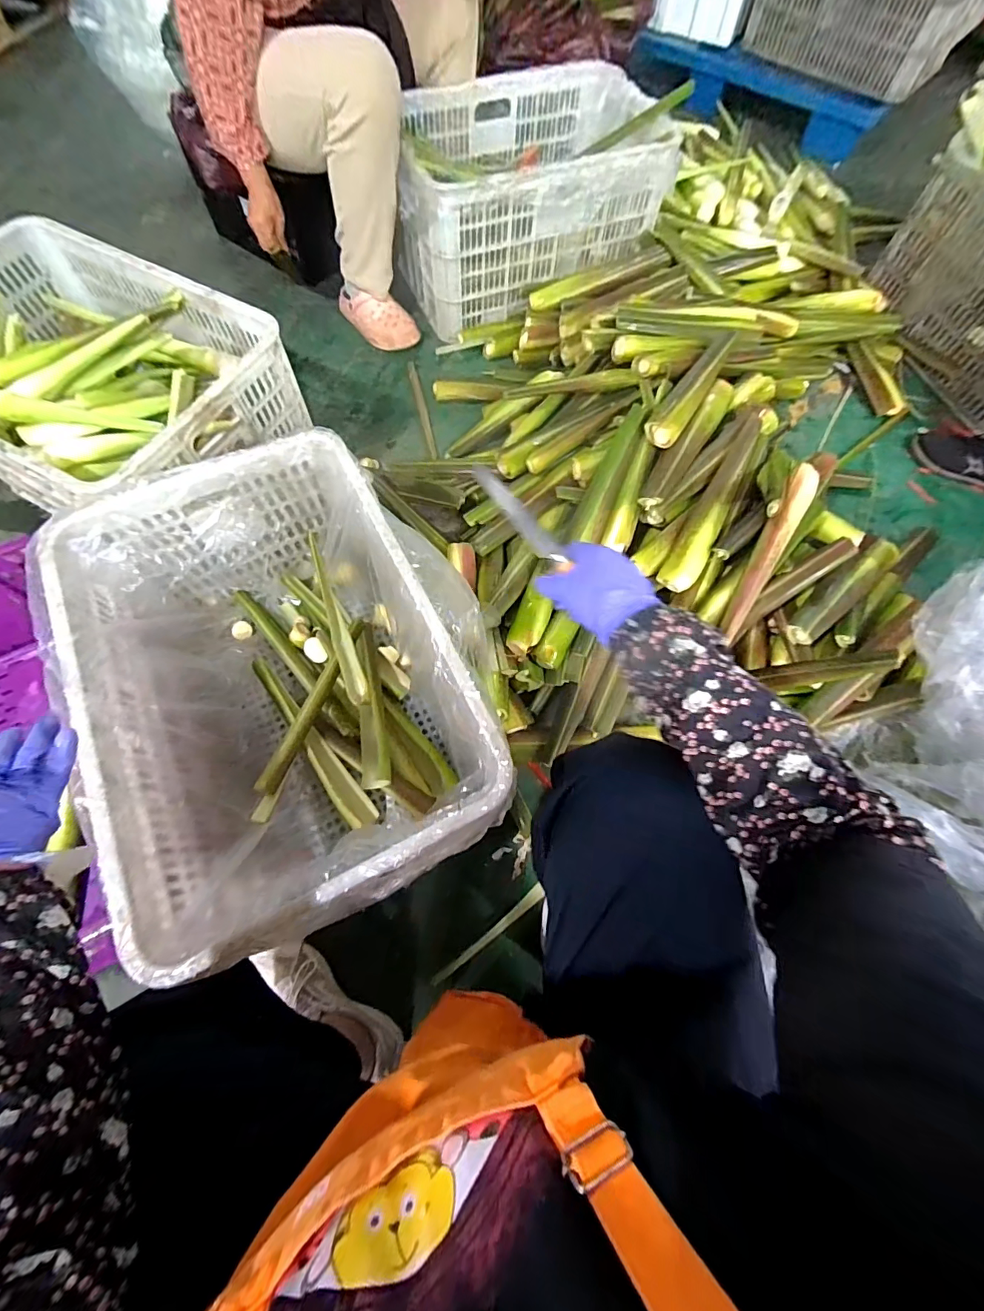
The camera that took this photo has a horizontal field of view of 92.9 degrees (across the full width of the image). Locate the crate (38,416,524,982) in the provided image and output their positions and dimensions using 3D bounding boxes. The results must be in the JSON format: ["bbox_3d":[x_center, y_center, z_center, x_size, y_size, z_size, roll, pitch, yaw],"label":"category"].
[{"bbox_3d":[-0.268,0.043,0.685,0.446,0.297,0.588,-24,71,-11],"label":"crate"}]

